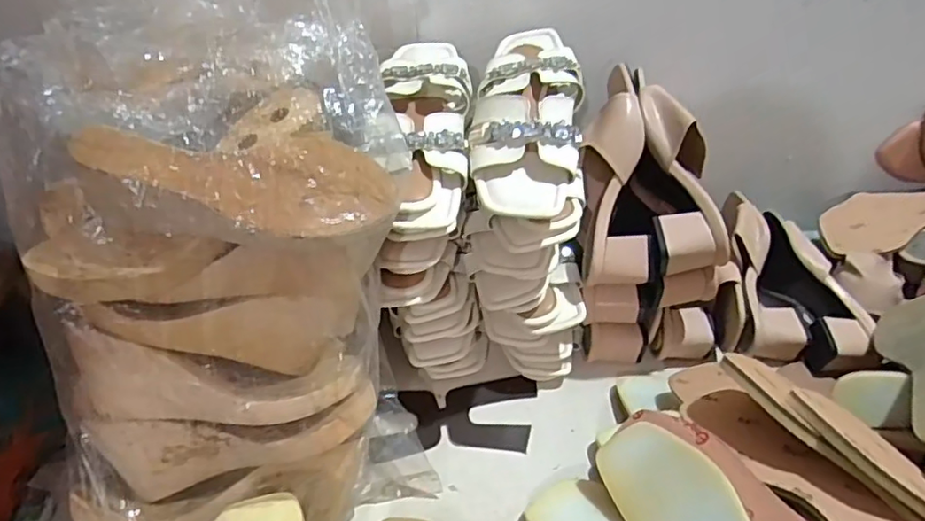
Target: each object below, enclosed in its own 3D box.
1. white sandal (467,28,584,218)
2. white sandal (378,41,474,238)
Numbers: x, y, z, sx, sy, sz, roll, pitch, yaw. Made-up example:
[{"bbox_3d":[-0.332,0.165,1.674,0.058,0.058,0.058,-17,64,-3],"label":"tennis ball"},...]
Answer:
[{"bbox_3d":[0.061,-0.140,0.558,0.097,0.063,0.245,7,43,6],"label":"white sandal"},{"bbox_3d":[-0.032,-0.134,0.563,0.097,0.050,0.251,-1,57,-2],"label":"white sandal"}]

